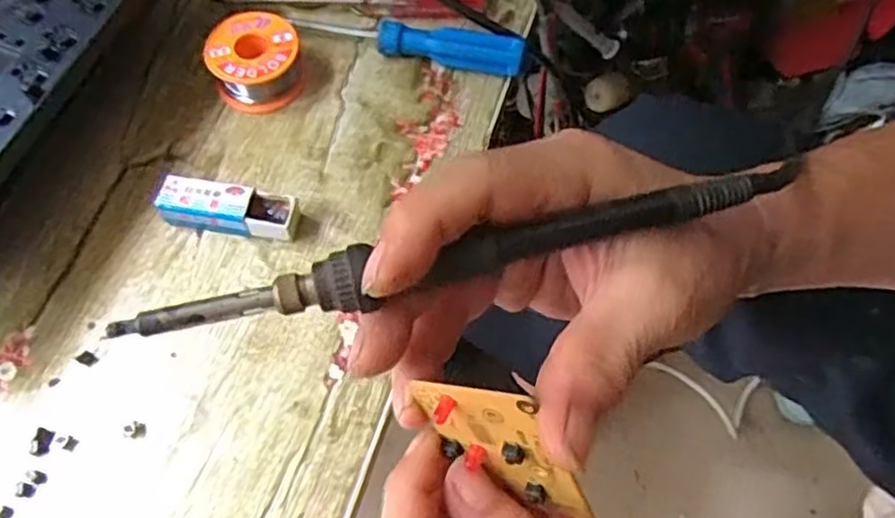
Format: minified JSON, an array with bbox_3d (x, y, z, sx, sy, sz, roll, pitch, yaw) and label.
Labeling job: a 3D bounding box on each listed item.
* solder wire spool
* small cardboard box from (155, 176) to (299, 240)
[{"bbox_3d":[-0.114,-0.117,0.423,0.053,0.028,0.054,1,63,-2],"label":"solder wire spool"},{"bbox_3d":[-0.117,-0.027,0.382,0.073,0.018,0.022,9,63,2],"label":"small cardboard box"}]

